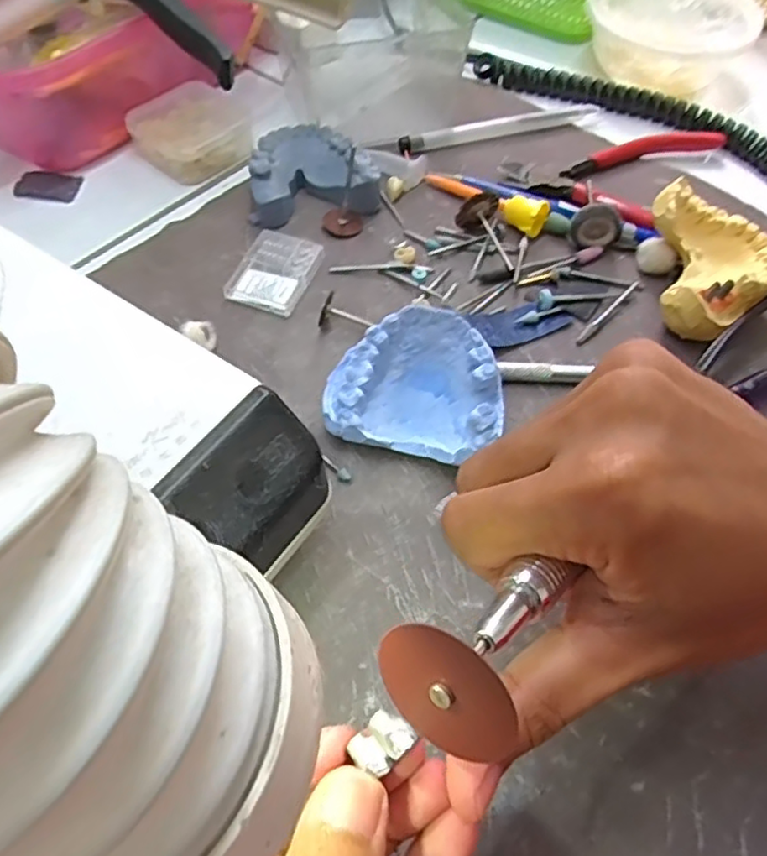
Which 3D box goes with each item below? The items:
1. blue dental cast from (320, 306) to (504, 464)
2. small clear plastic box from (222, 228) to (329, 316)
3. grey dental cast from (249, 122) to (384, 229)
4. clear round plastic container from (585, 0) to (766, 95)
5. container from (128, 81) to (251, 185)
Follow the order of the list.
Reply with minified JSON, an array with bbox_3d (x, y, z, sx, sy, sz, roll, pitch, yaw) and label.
[{"bbox_3d":[0.015,-0.018,0.263,0.069,0.024,0.057,15,94,9],"label":"blue dental cast"},{"bbox_3d":[-0.053,-0.076,0.321,0.035,0.008,0.046,19,59,10],"label":"small clear plastic box"},{"bbox_3d":[-0.037,-0.136,0.351,0.065,0.022,0.053,-6,58,-6],"label":"grey dental cast"},{"bbox_3d":[0.182,-0.255,0.426,0.101,0.041,0.094,26,60,14],"label":"clear round plastic container"},{"bbox_3d":[-0.108,-0.168,0.374,0.060,0.021,0.054,-33,64,-21],"label":"container"}]

